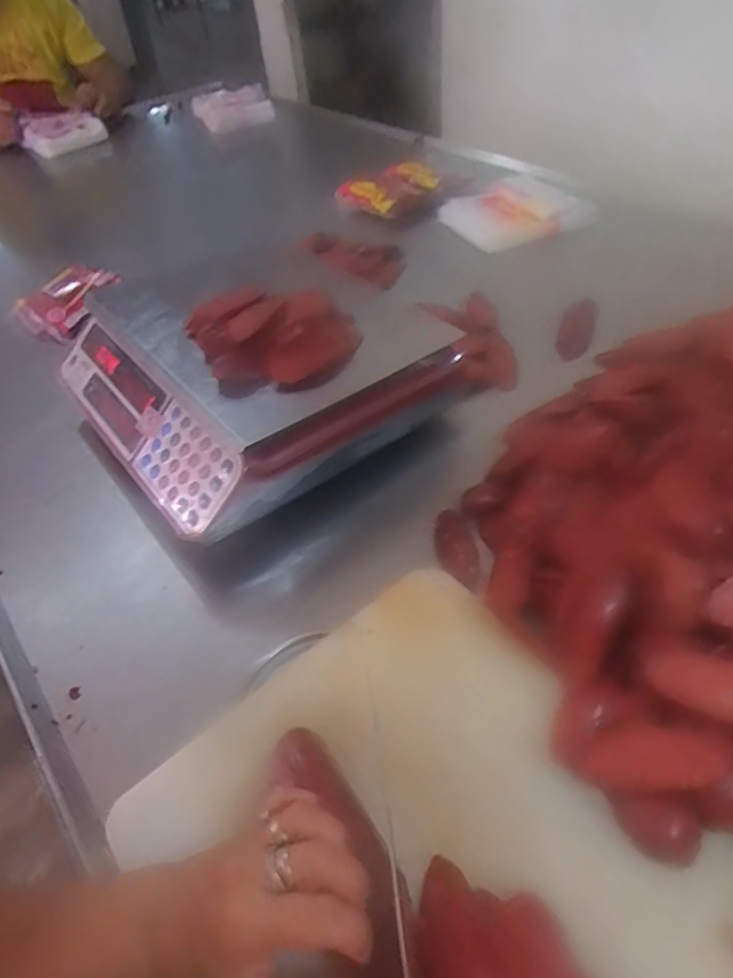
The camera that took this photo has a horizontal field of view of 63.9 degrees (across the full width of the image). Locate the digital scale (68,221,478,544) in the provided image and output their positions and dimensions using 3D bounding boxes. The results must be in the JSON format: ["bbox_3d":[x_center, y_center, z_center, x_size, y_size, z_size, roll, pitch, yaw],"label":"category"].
[{"bbox_3d":[-0.129,-0.126,0.632,0.310,0.112,0.321,-35,52,-22],"label":"digital scale"}]

